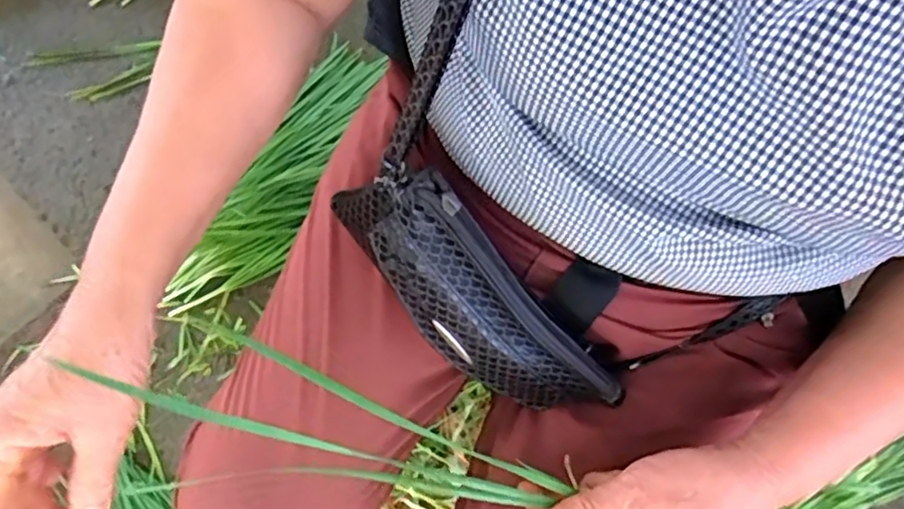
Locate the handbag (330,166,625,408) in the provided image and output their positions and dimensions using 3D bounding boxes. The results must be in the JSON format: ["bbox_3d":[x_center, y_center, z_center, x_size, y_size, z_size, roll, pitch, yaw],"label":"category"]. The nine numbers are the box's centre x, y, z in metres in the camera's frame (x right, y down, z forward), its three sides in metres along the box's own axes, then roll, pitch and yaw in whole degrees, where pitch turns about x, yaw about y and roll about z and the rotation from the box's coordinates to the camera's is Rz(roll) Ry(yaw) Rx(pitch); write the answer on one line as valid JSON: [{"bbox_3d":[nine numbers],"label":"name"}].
[{"bbox_3d":[0.015,0.030,0.368,0.059,0.083,0.186,-48,110,-14],"label":"handbag"}]

